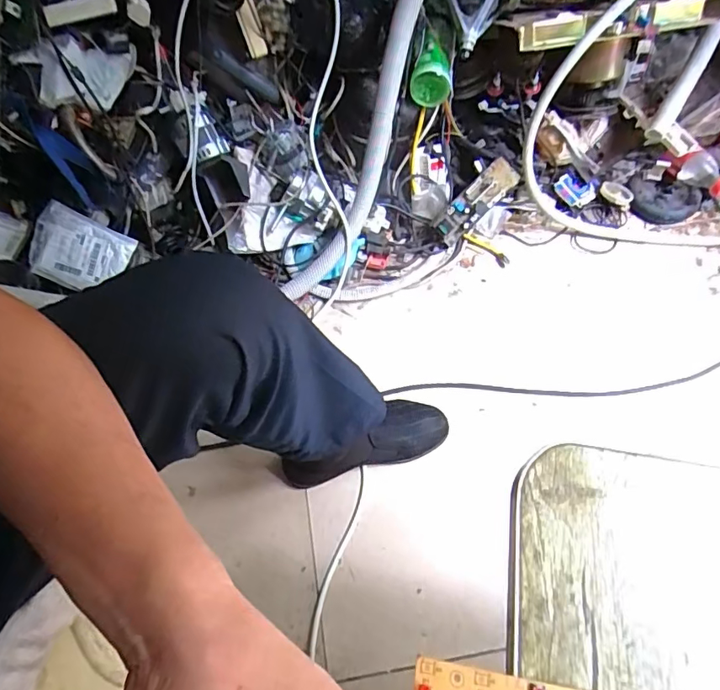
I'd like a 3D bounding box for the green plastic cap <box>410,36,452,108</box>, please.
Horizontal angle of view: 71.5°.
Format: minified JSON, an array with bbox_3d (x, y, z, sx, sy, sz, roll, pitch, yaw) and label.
[{"bbox_3d":[0.121,-0.453,0.838,0.068,0.073,0.068,9,64,8],"label":"green plastic cap"}]

